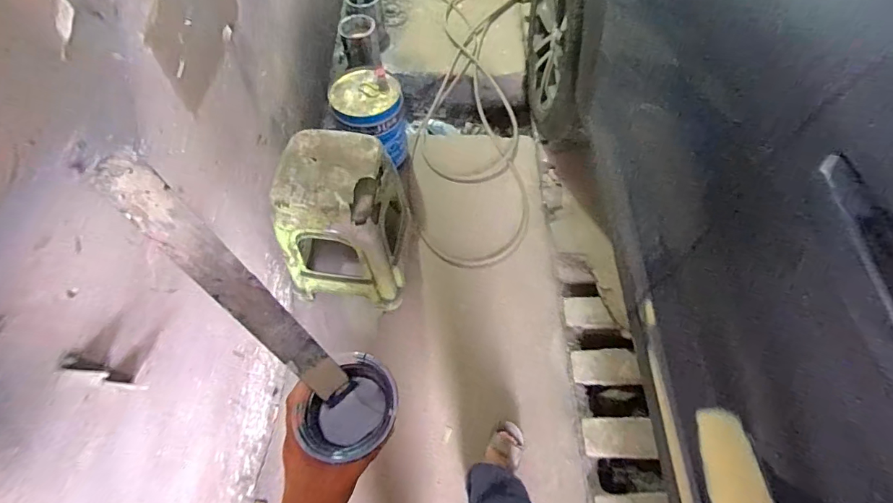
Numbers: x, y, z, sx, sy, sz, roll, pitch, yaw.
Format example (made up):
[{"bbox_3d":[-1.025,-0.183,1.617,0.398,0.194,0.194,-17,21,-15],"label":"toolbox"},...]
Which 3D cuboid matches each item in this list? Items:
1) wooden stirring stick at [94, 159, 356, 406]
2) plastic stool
[{"bbox_3d":[-0.154,0.043,0.344,0.031,0.267,0.007,-43,37,-19],"label":"wooden stirring stick"},{"bbox_3d":[-0.318,-0.095,1.364,0.343,0.453,0.366,6,62,5],"label":"plastic stool"}]

